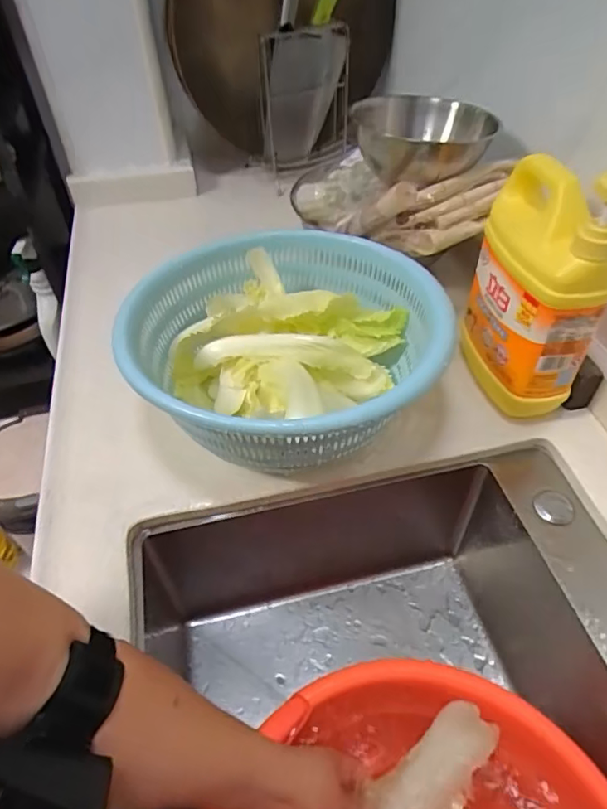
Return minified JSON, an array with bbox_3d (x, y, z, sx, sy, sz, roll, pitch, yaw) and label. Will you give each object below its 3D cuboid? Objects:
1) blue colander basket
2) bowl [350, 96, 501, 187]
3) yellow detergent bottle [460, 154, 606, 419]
[{"bbox_3d":[-0.017,-0.043,0.538,0.266,0.136,0.294,1,46,3],"label":"blue colander basket"},{"bbox_3d":[0.142,-0.312,0.621,0.148,0.055,0.176,-2,46,0],"label":"bowl"},{"bbox_3d":[0.218,-0.109,0.511,0.079,0.252,0.137,0,46,2],"label":"yellow detergent bottle"}]

